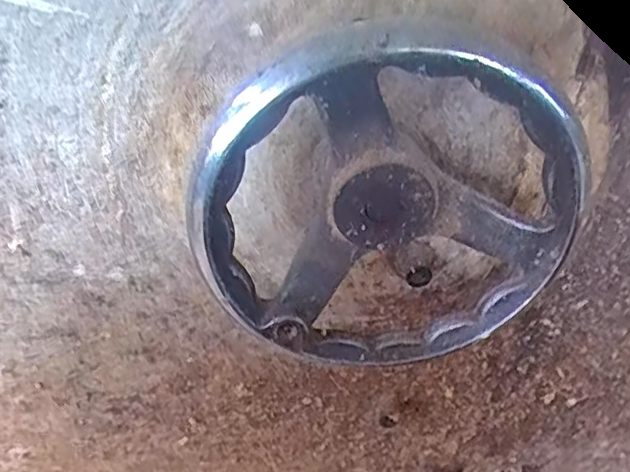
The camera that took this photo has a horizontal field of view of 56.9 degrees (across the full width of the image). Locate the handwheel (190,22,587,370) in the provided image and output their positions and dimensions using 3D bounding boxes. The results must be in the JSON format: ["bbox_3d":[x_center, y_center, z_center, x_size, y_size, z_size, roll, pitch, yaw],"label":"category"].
[{"bbox_3d":[0.029,-0.010,0.248,0.153,0.158,0.033,-1,35,-6],"label":"handwheel"}]

